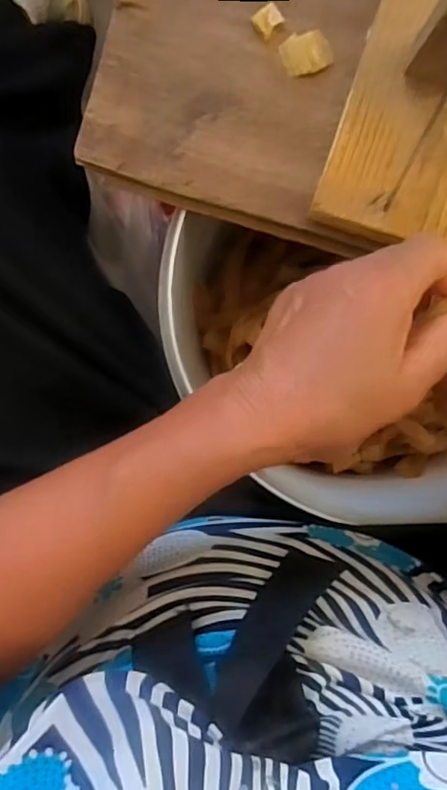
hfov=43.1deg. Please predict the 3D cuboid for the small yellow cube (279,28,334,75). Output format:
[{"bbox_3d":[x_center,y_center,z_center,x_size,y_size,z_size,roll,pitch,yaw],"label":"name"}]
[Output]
[{"bbox_3d":[0.047,-0.194,0.322,0.028,0.004,0.023,-12,92,2],"label":"small yellow cube"}]

